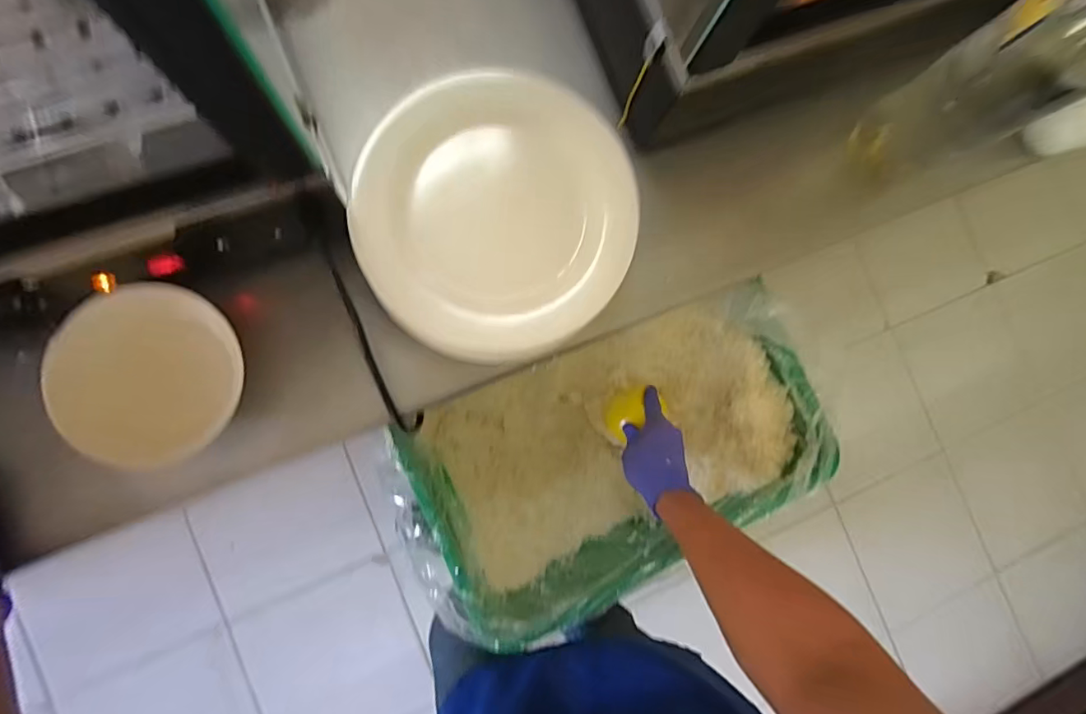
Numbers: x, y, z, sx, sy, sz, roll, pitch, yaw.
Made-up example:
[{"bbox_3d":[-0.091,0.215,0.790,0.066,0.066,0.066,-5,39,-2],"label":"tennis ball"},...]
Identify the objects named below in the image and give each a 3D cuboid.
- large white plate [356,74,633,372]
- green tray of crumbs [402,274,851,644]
[{"bbox_3d":[-0.041,-0.119,0.459,0.238,0.036,0.246,7,102,-10],"label":"large white plate"},{"bbox_3d":[0.081,0.131,0.729,0.535,0.226,0.301,-22,89,-9],"label":"green tray of crumbs"}]

